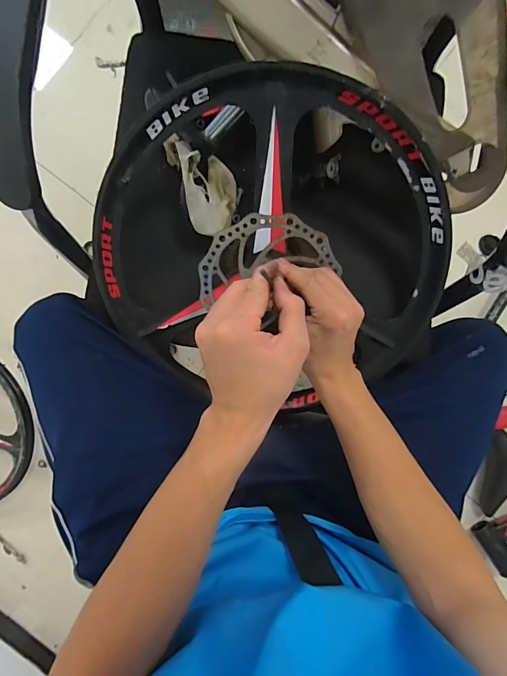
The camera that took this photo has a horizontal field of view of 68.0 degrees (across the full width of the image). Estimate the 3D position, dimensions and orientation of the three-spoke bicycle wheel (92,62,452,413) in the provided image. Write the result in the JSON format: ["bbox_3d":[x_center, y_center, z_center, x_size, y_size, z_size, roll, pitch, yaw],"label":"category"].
[{"bbox_3d":[0.027,-0.082,0.431,0.408,0.055,0.376,1,116,2],"label":"three-spoke bicycle wheel"}]

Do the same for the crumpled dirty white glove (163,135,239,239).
[{"bbox_3d":[-0.053,-0.188,0.471,0.073,0.100,0.113,-19,88,-2],"label":"crumpled dirty white glove"}]

